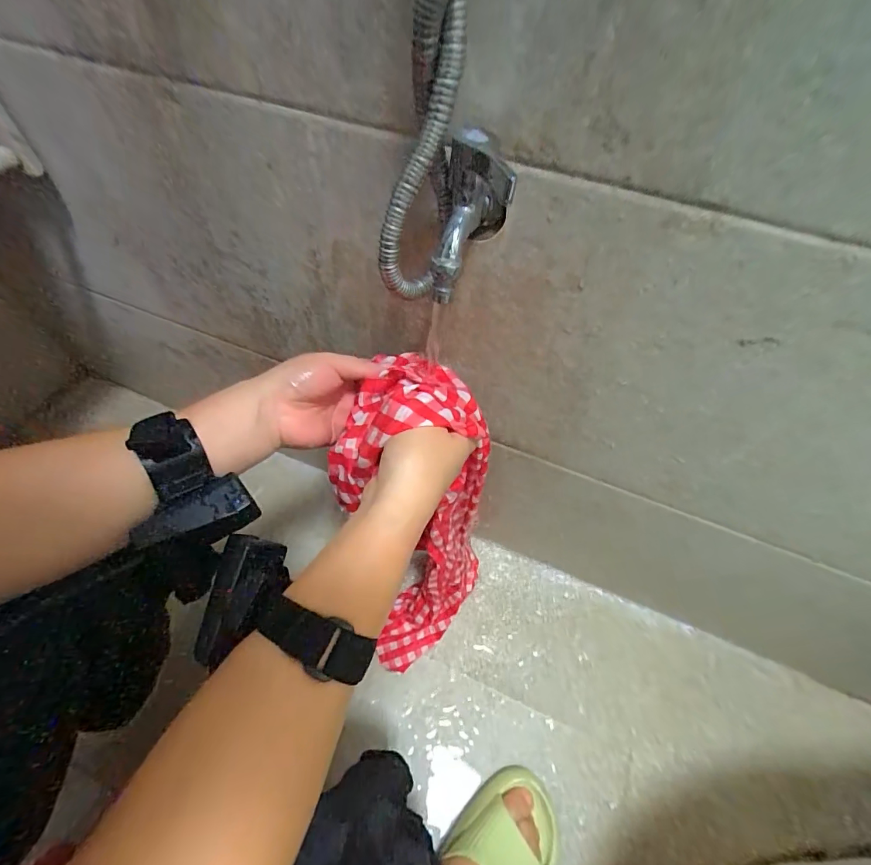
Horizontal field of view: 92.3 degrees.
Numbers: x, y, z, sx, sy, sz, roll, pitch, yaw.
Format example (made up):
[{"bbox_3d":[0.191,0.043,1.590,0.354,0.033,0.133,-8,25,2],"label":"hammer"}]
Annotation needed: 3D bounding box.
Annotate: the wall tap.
[{"bbox_3d":[0.027,-0.141,0.276,0.048,0.088,0.064,11,55,4],"label":"wall tap"}]

